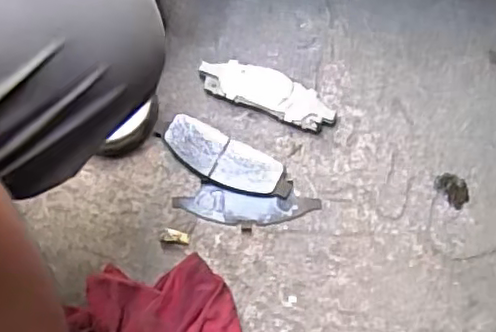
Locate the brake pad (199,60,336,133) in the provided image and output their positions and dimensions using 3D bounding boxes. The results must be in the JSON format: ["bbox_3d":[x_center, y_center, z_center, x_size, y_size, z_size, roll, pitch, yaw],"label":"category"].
[{"bbox_3d":[0.021,-0.077,0.664,0.147,0.016,0.045,21,72,7],"label":"brake pad"}]

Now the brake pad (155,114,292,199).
[{"bbox_3d":[-0.024,-0.006,0.640,0.144,0.014,0.050,25,72,8],"label":"brake pad"}]

